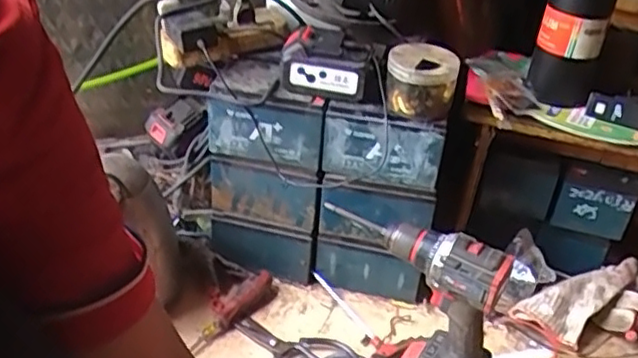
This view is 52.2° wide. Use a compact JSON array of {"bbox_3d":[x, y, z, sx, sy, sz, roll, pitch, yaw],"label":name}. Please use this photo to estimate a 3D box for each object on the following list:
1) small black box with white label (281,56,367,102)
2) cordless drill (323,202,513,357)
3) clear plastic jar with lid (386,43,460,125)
[{"bbox_3d":[0.005,-0.125,0.798,0.102,0.047,0.024,7,36,3],"label":"small black box with white label"},{"bbox_3d":[0.102,0.156,0.756,0.229,0.249,0.066,20,38,20],"label":"cordless drill"},{"bbox_3d":[0.123,-0.120,0.795,0.084,0.068,0.074,9,36,7],"label":"clear plastic jar with lid"}]

